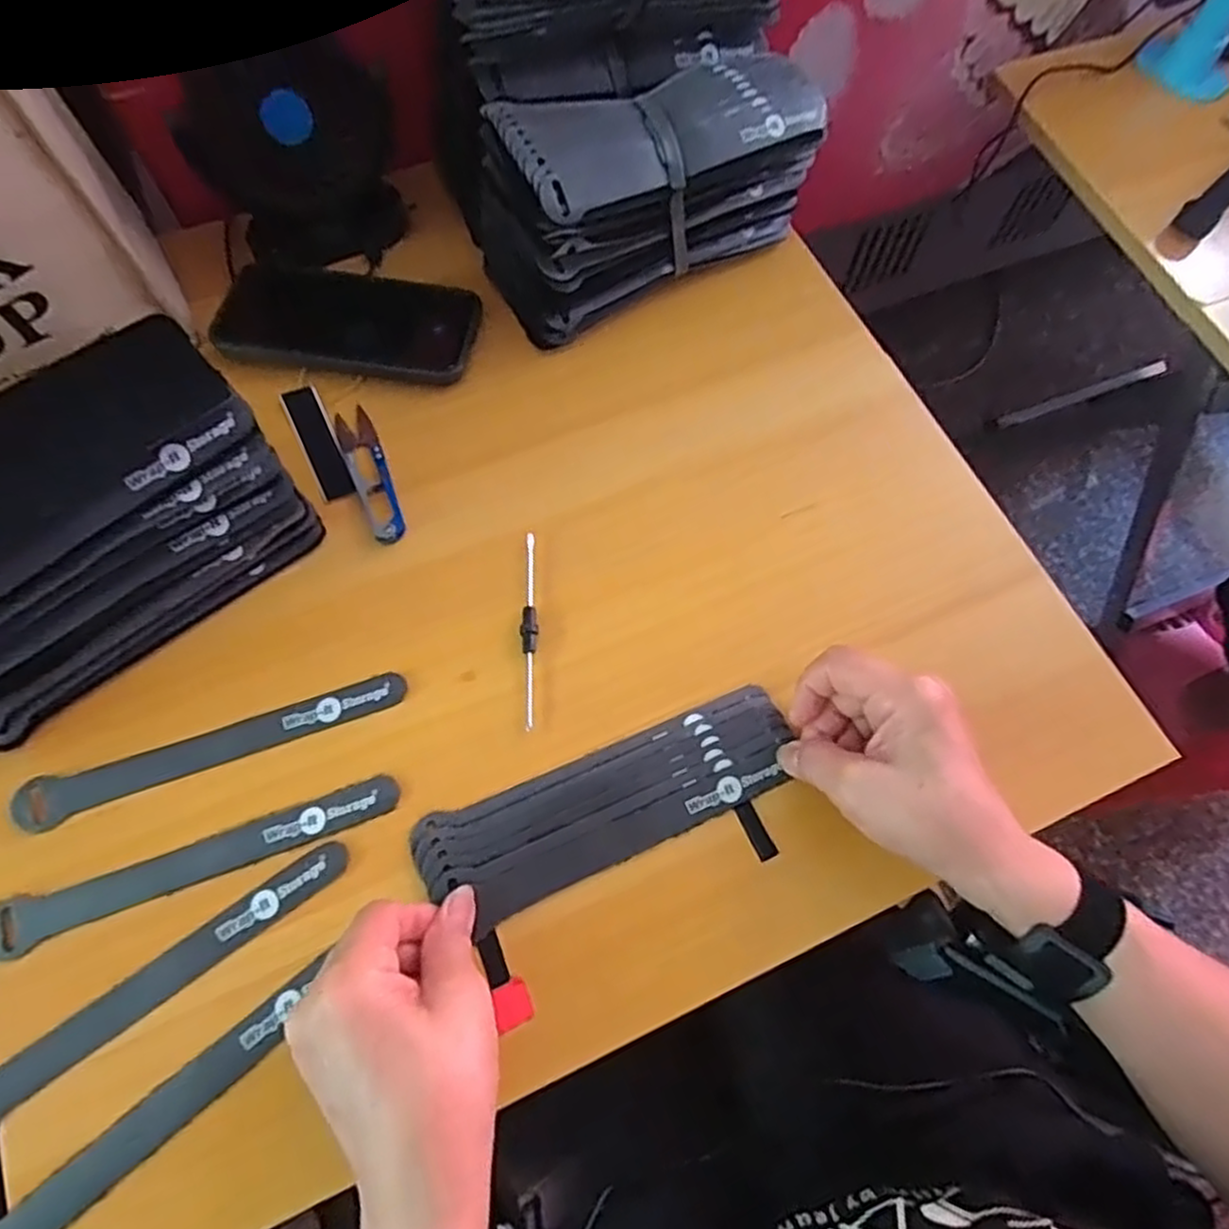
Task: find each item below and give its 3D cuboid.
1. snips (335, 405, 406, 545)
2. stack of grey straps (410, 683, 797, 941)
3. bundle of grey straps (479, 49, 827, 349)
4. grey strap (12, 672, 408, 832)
[{"bbox_3d":[-0.148,-0.088,0.449,0.022,0.009,0.102,-23,70,-11],"label":"snips"},{"bbox_3d":[-0.001,0.097,0.381,0.196,0.009,0.057,-22,70,-9],"label":"stack of grey straps"},{"bbox_3d":[0.019,-0.279,0.481,0.206,0.101,0.097,-30,72,-13],"label":"bundle of grey straps"},{"bbox_3d":[-0.207,0.068,0.388,0.194,0.008,0.021,-19,70,-8],"label":"grey strap"}]

